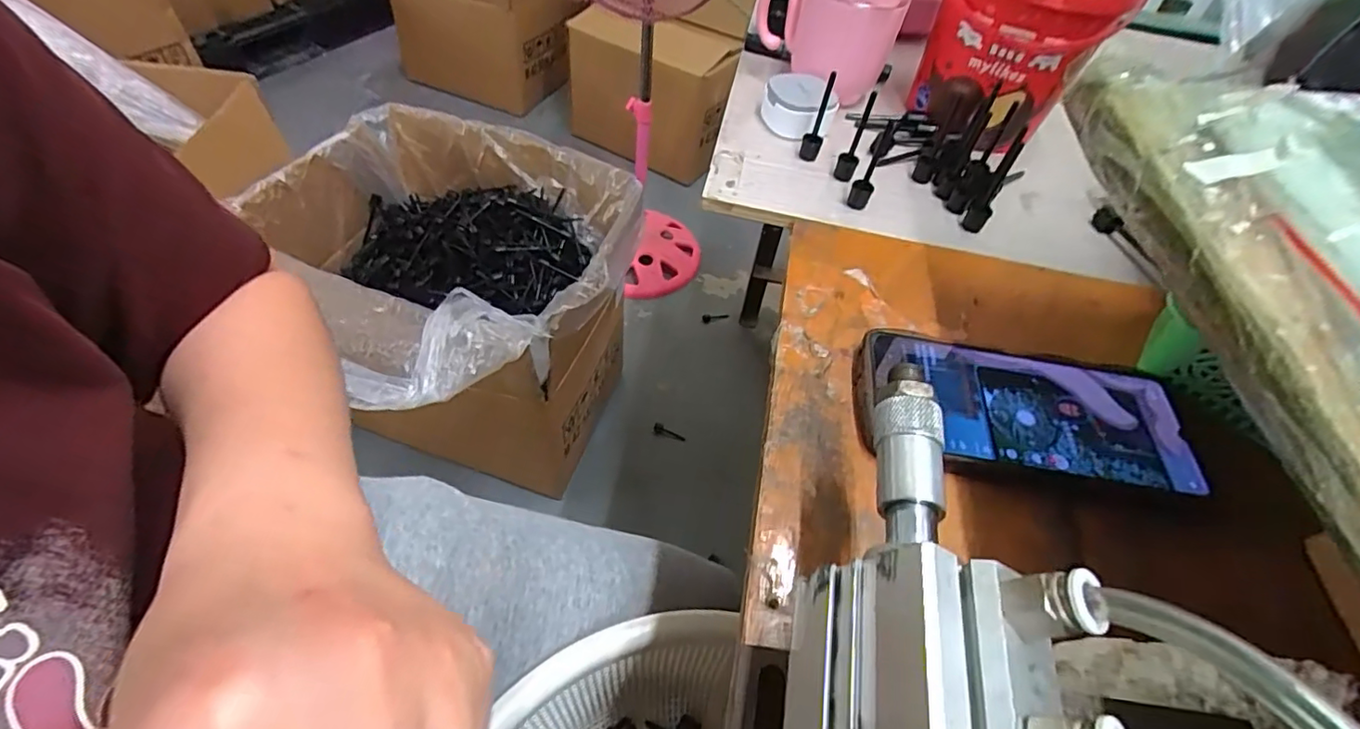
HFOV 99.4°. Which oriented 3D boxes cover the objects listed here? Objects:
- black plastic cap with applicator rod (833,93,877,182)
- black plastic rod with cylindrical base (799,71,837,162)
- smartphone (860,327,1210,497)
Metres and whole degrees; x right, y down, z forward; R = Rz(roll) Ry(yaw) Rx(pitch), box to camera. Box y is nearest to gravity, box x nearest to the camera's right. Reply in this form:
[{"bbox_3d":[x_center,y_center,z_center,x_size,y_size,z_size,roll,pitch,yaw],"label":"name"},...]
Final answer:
[{"bbox_3d":[0.123,-0.159,0.408,0.014,0.059,0.014,19,53,8],"label":"black plastic cap with applicator rod"},{"bbox_3d":[0.100,-0.180,0.420,0.014,0.068,0.020,14,52,4],"label":"black plastic rod with cylindrical base"},{"bbox_3d":[0.172,0.020,0.290,0.159,0.007,0.075,10,52,1],"label":"smartphone"}]

